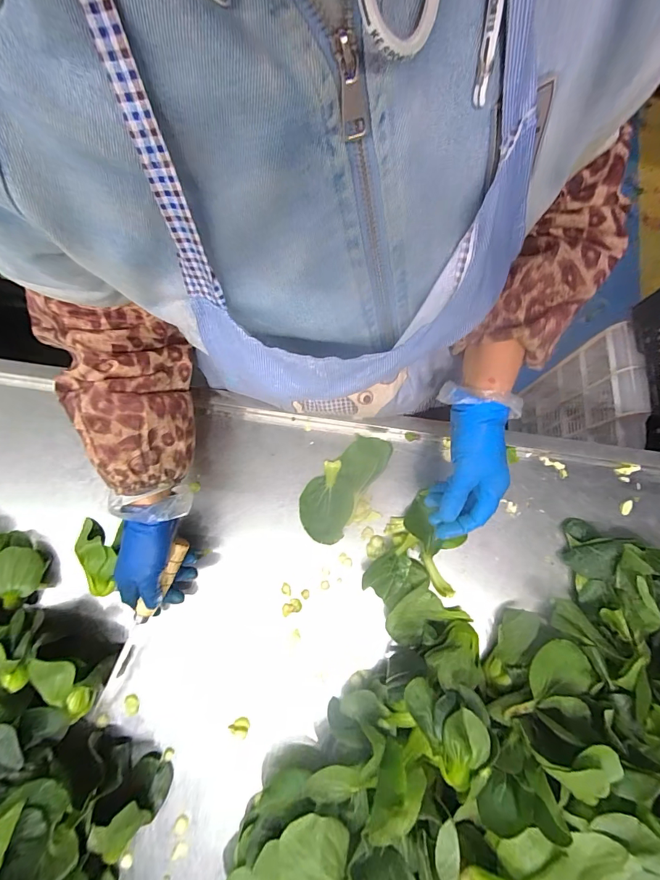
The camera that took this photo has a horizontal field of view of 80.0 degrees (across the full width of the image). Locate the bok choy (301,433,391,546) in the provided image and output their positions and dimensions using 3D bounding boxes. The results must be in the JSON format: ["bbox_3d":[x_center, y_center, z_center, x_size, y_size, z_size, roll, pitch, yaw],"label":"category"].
[{"bbox_3d":[0.013,0.054,0.472,0.065,0.031,0.135,32,80,7],"label":"bok choy"}]

